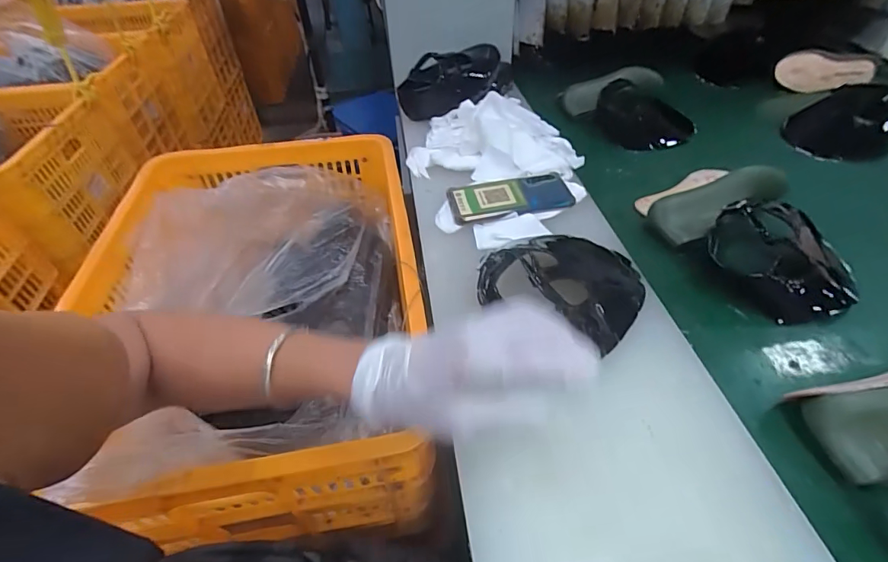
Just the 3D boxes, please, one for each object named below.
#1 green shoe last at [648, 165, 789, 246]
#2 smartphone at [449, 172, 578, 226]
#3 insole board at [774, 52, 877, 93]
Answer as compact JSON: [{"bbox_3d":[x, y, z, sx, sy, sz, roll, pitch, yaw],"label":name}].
[{"bbox_3d":[0.377,-0.116,0.578,0.195,0.057,0.059,-20,45,-15],"label":"green shoe last"},{"bbox_3d":[0.088,-0.113,0.575,0.159,0.015,0.075,-8,45,-6],"label":"smartphone"},{"bbox_3d":[0.755,-0.412,0.846,0.176,0.074,0.013,8,13,4],"label":"insole board"}]

